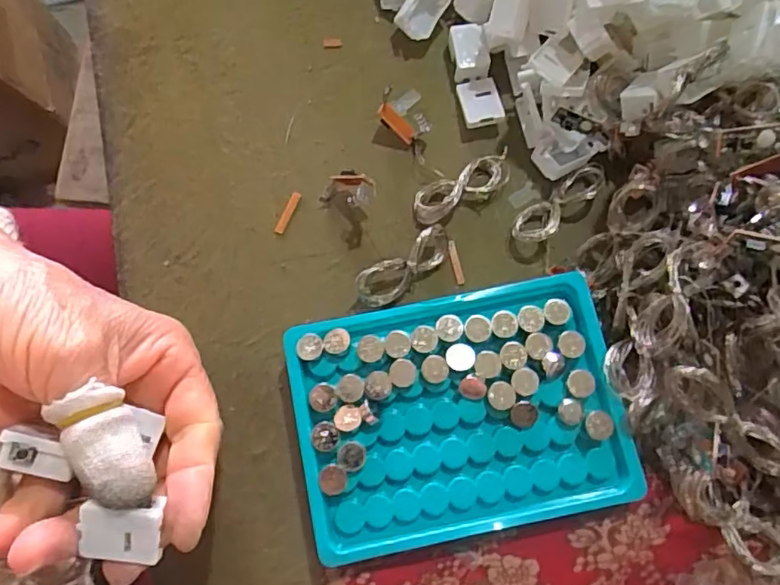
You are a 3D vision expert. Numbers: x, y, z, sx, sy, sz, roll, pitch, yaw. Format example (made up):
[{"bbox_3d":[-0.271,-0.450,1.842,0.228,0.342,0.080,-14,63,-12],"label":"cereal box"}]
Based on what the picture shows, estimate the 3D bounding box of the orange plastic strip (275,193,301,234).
[{"bbox_3d":[-0.049,-0.039,0.273,0.004,0.004,0.022,24,79,5],"label":"orange plastic strip"}]

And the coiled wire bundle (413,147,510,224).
[{"bbox_3d":[0.035,-0.051,0.271,0.053,0.005,0.018,-27,79,-5],"label":"coiled wire bundle"}]

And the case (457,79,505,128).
[{"bbox_3d":[0.045,-0.095,0.283,0.020,0.005,0.024,-12,78,-2],"label":"case"}]

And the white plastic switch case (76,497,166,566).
[{"bbox_3d":[-0.089,0.080,0.190,0.025,0.006,0.022,7,102,2],"label":"white plastic switch case"}]

